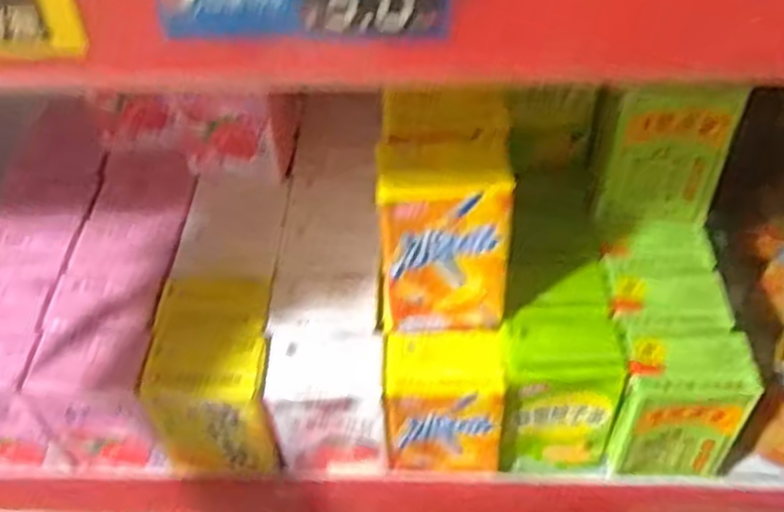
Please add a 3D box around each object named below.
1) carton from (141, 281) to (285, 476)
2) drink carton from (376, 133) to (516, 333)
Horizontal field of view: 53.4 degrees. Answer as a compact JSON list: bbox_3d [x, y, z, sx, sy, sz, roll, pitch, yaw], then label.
[{"bbox_3d":[-0.103,0.072,0.476,0.069,0.084,0.091,-2,51,1],"label":"carton"},{"bbox_3d":[0.026,-0.007,0.415,0.068,0.106,0.044,-2,51,2],"label":"drink carton"}]

